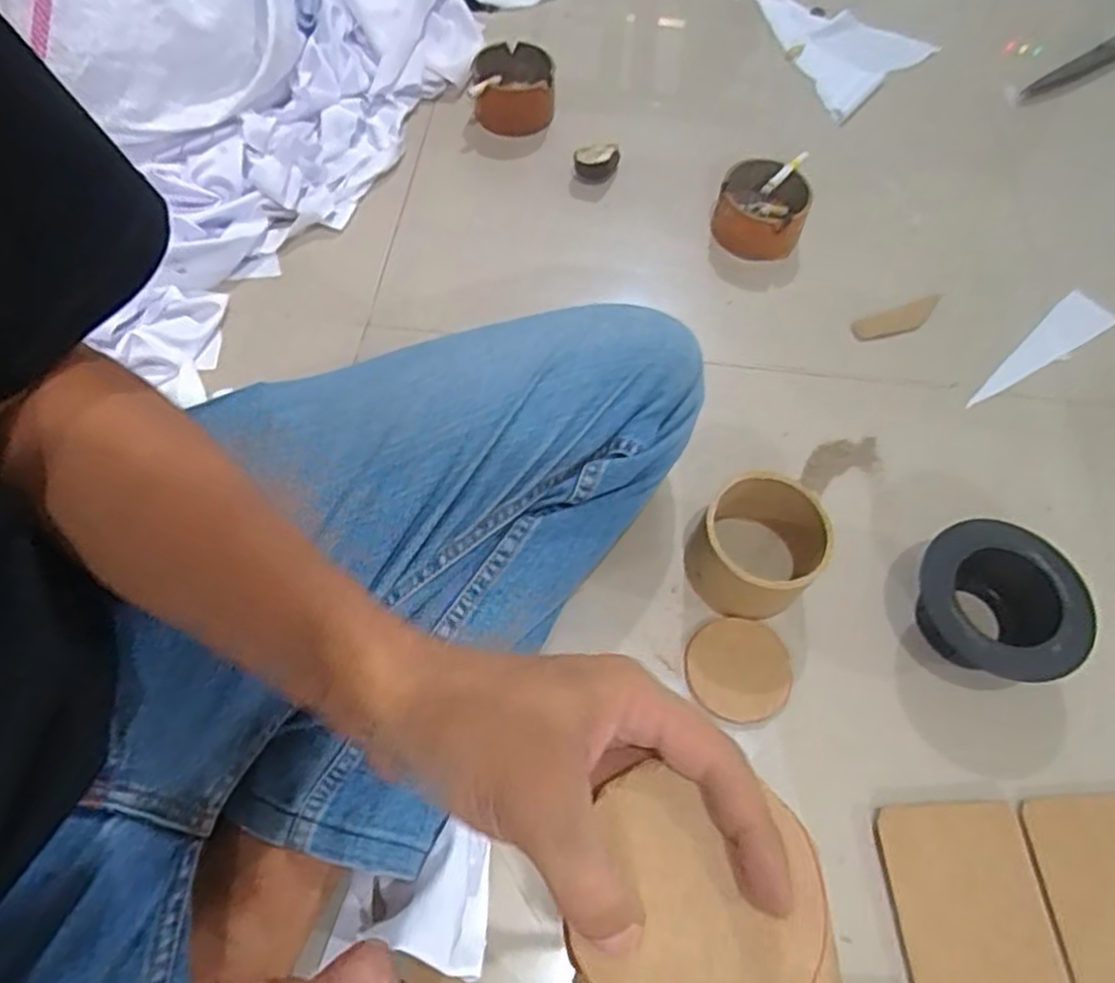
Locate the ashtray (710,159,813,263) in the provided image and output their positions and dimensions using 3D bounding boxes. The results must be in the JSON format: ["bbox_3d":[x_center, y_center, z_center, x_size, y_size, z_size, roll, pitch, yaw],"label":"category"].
[{"bbox_3d":[0.189,-0.261,0.685,0.079,0.062,0.083,1,62,-3],"label":"ashtray"}]

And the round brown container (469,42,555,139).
[{"bbox_3d":[-0.047,-0.423,0.755,0.081,0.060,0.083,1,62,-3],"label":"round brown container"}]

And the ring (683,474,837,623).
[{"bbox_3d":[0.138,0.039,0.501,0.081,0.066,0.084,1,62,-3],"label":"ring"}]

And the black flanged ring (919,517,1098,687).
[{"bbox_3d":[0.297,0.079,0.496,0.096,0.057,0.104,1,62,-3],"label":"black flanged ring"}]

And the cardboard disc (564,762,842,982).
[{"bbox_3d":[0.052,0.138,0.240,0.083,0.005,0.074,11,66,5],"label":"cardboard disc"}]

